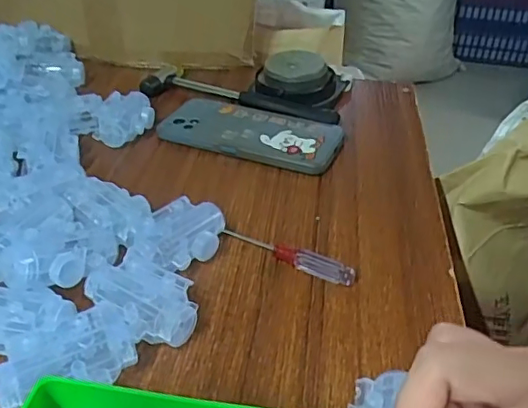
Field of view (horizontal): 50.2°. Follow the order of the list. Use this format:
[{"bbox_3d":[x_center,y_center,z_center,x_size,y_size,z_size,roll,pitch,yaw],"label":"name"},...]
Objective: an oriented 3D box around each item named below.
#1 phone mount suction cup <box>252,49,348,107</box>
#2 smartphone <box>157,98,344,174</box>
[{"bbox_3d":[0.039,-0.135,0.592,0.094,0.032,0.078,6,35,4],"label":"phone mount suction cup"},{"bbox_3d":[-0.011,-0.066,0.525,0.160,0.016,0.074,15,37,17],"label":"smartphone"}]

